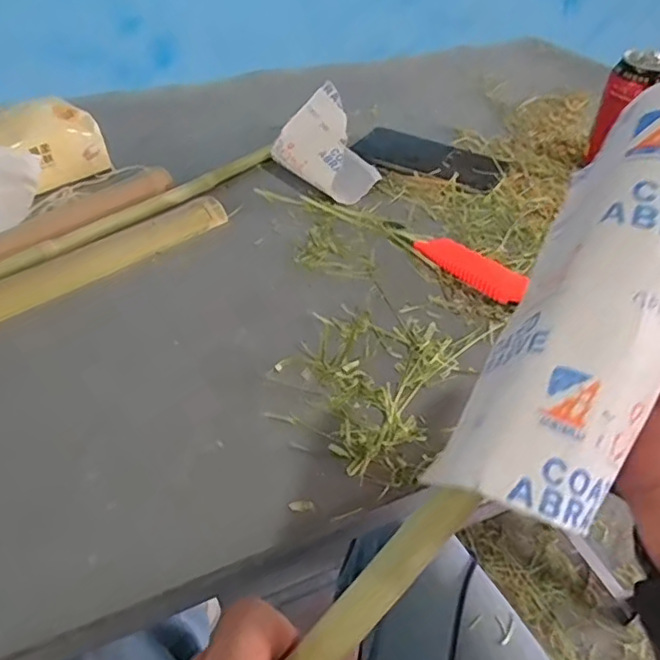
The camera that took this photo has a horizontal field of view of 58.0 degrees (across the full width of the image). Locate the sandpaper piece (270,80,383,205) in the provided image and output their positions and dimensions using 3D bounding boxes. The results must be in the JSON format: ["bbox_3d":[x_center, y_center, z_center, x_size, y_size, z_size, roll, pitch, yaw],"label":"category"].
[{"bbox_3d":[0.001,-0.185,0.592,0.075,0.072,0.102,-30,52,-30],"label":"sandpaper piece"}]

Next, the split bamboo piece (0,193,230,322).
[{"bbox_3d":[-0.223,-0.035,0.459,0.042,0.018,0.335,33,51,28],"label":"split bamboo piece"}]

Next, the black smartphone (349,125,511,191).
[{"bbox_3d":[0.107,-0.183,0.636,0.156,0.012,0.076,23,46,21],"label":"black smartphone"}]

